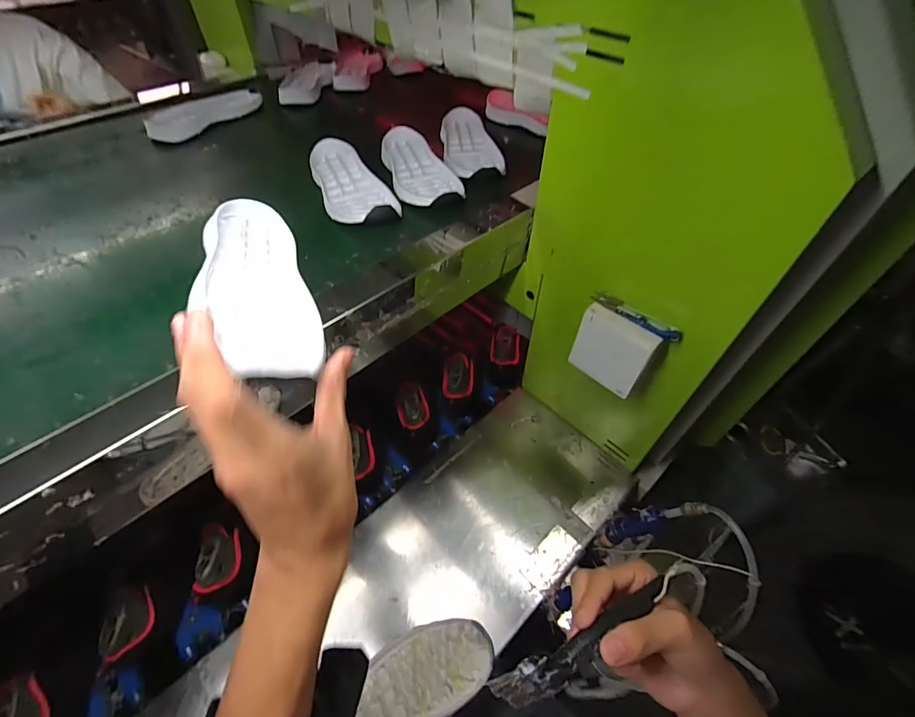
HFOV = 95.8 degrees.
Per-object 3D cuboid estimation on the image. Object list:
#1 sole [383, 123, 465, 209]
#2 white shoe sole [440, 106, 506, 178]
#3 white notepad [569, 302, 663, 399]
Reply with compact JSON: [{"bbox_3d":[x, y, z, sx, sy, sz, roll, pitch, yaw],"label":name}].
[{"bbox_3d":[-0.055,-0.257,0.555,0.076,0.020,0.197,-16,55,-13],"label":"sole"},{"bbox_3d":[0.014,-0.315,0.600,0.073,0.018,0.198,-9,53,-7],"label":"white shoe sole"},{"bbox_3d":[0.176,-0.010,0.475,0.018,0.094,0.084,-28,55,-33],"label":"white notepad"}]

